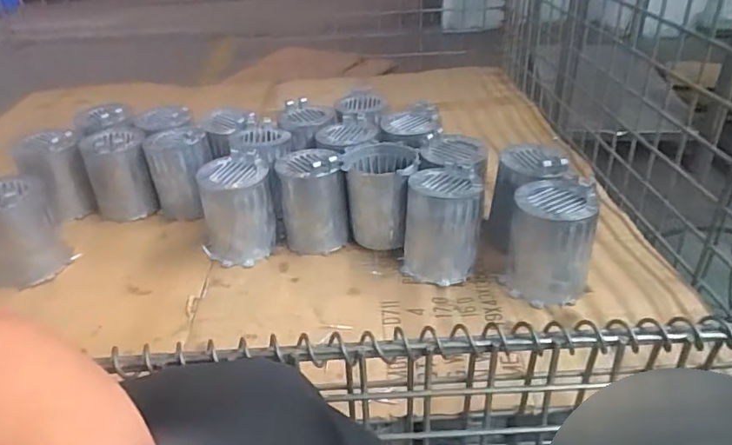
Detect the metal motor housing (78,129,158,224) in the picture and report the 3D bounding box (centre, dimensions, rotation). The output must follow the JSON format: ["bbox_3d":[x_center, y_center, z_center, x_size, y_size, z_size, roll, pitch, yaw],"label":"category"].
[{"bbox_3d":[-0.361,-0.065,0.779,0.089,0.121,0.093,-19,37,-23],"label":"metal motor housing"}]

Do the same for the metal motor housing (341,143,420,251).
[{"bbox_3d":[0.017,-0.028,0.671,0.093,0.117,0.114,4,34,9],"label":"metal motor housing"}]

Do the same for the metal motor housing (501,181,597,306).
[{"bbox_3d":[0.205,0.019,0.578,0.085,0.113,0.087,10,36,18],"label":"metal motor housing"}]

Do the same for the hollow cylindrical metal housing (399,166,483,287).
[{"bbox_3d":[0.090,0.003,0.621,0.087,0.111,0.092,5,35,11],"label":"hollow cylindrical metal housing"}]

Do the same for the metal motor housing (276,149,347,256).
[{"bbox_3d":[-0.071,-0.033,0.679,0.081,0.116,0.084,-10,35,-11],"label":"metal motor housing"}]

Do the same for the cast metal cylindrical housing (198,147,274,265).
[{"bbox_3d":[-0.164,-0.015,0.667,0.089,0.117,0.084,-1,34,1],"label":"cast metal cylindrical housing"}]

